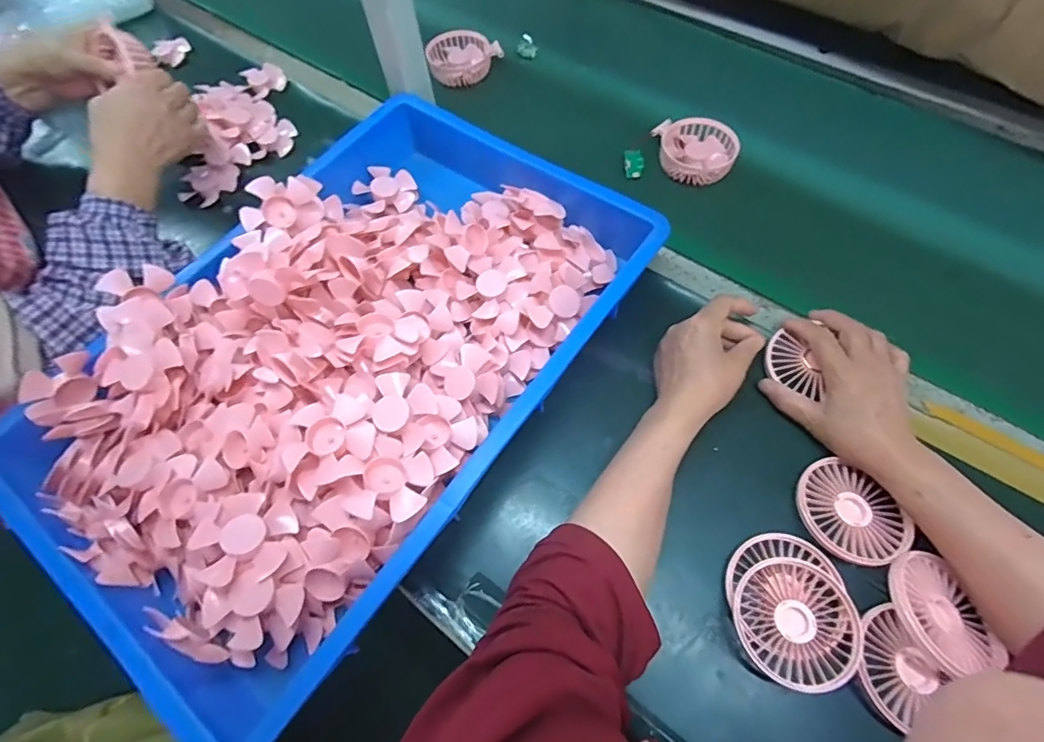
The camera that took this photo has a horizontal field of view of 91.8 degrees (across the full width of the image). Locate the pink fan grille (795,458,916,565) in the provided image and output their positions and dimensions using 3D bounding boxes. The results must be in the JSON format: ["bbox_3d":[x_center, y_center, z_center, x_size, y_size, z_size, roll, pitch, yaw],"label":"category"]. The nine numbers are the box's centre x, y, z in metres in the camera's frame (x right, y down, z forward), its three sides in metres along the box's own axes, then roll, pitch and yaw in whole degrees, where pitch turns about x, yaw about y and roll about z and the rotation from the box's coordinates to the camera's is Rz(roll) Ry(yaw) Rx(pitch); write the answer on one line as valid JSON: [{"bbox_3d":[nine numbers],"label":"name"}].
[{"bbox_3d":[0.273,0.119,0.423,0.076,0.014,0.086,-40,67,-18],"label":"pink fan grille"}]

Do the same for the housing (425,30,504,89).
[{"bbox_3d":[-0.085,-0.458,0.735,0.102,0.026,0.100,-13,62,-5],"label":"housing"}]

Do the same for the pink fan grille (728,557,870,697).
[{"bbox_3d":[0.208,0.192,0.388,0.087,0.018,0.086,-3,61,5],"label":"pink fan grille"}]

